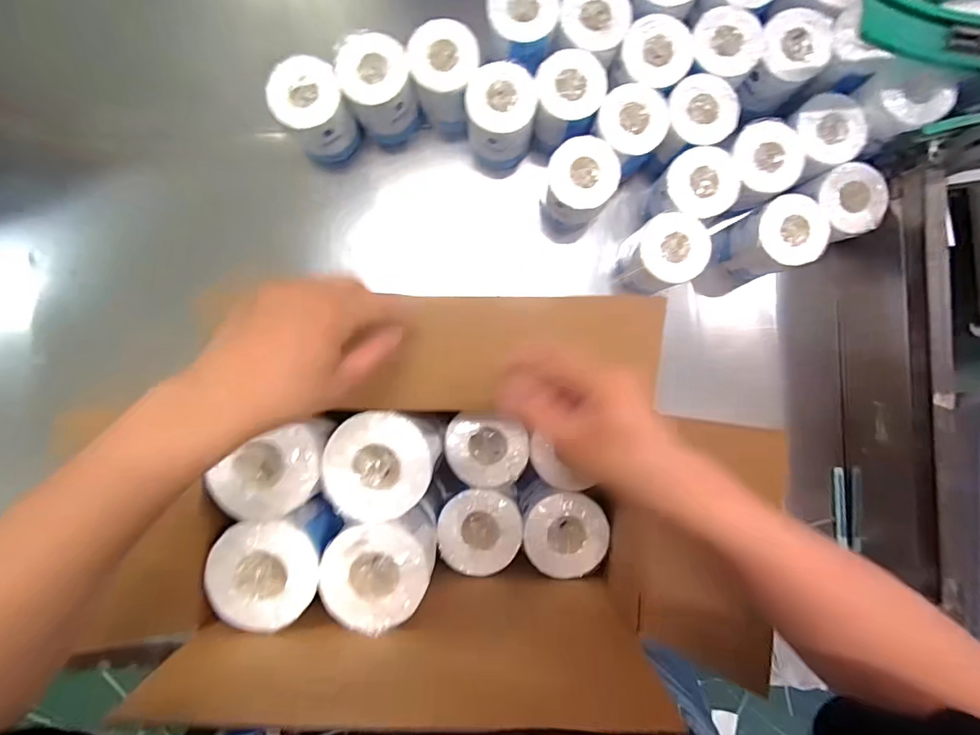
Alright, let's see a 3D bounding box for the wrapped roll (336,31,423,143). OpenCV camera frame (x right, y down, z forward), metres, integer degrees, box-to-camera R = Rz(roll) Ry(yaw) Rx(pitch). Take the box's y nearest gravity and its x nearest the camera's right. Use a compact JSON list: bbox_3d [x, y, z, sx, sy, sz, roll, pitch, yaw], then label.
[{"bbox_3d":[-0.160,-0.405,0.654,0.093,0.112,0.098,0,91,-3],"label":"wrapped roll"}]

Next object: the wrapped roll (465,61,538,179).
[{"bbox_3d":[0.013,-0.366,0.665,0.095,0.135,0.101,0,91,-3],"label":"wrapped roll"}]

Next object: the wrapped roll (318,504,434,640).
[{"bbox_3d":[-0.105,0.185,0.437,0.093,0.099,0.095,0,91,-3],"label":"wrapped roll"}]

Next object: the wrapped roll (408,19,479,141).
[{"bbox_3d":[-0.066,-0.419,0.662,0.096,0.132,0.101,0,91,-3],"label":"wrapped roll"}]

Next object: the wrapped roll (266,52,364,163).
[{"bbox_3d":[-0.253,-0.374,0.646,0.090,0.115,0.099,0,91,-3],"label":"wrapped roll"}]

